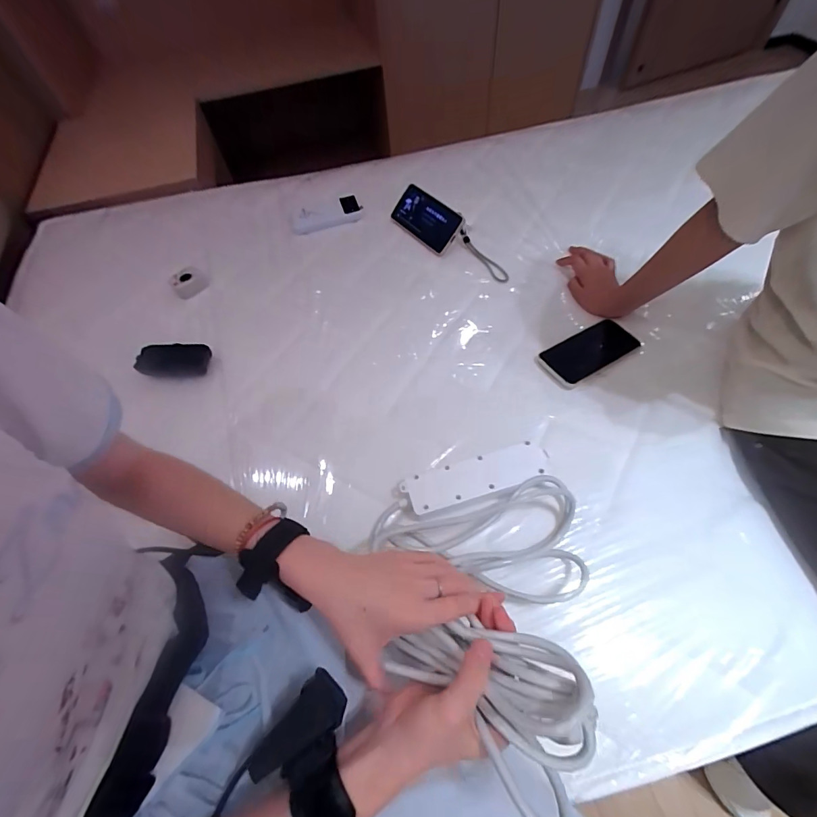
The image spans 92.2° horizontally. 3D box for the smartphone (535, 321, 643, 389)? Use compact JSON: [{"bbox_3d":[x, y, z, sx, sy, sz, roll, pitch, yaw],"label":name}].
[{"bbox_3d":[0.281,-0.090,0.606,0.162,0.012,0.072,-28,62,-13],"label":"smartphone"}]

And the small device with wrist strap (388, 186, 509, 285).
[{"bbox_3d":[0.075,-0.340,0.762,0.069,0.049,0.301,-33,62,-14],"label":"small device with wrist strap"}]

